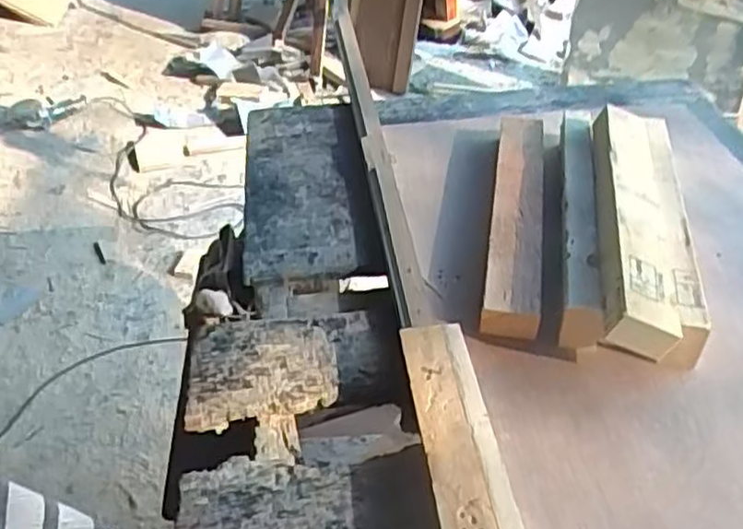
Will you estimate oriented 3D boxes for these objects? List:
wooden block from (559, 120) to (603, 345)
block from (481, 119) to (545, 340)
[{"bbox_3d":[0.252,-0.060,0.887,0.041,0.075,0.394,7,40,8],"label":"wooden block"},{"bbox_3d":[0.185,-0.066,0.911,0.065,0.053,0.441,7,40,8],"label":"block"}]

